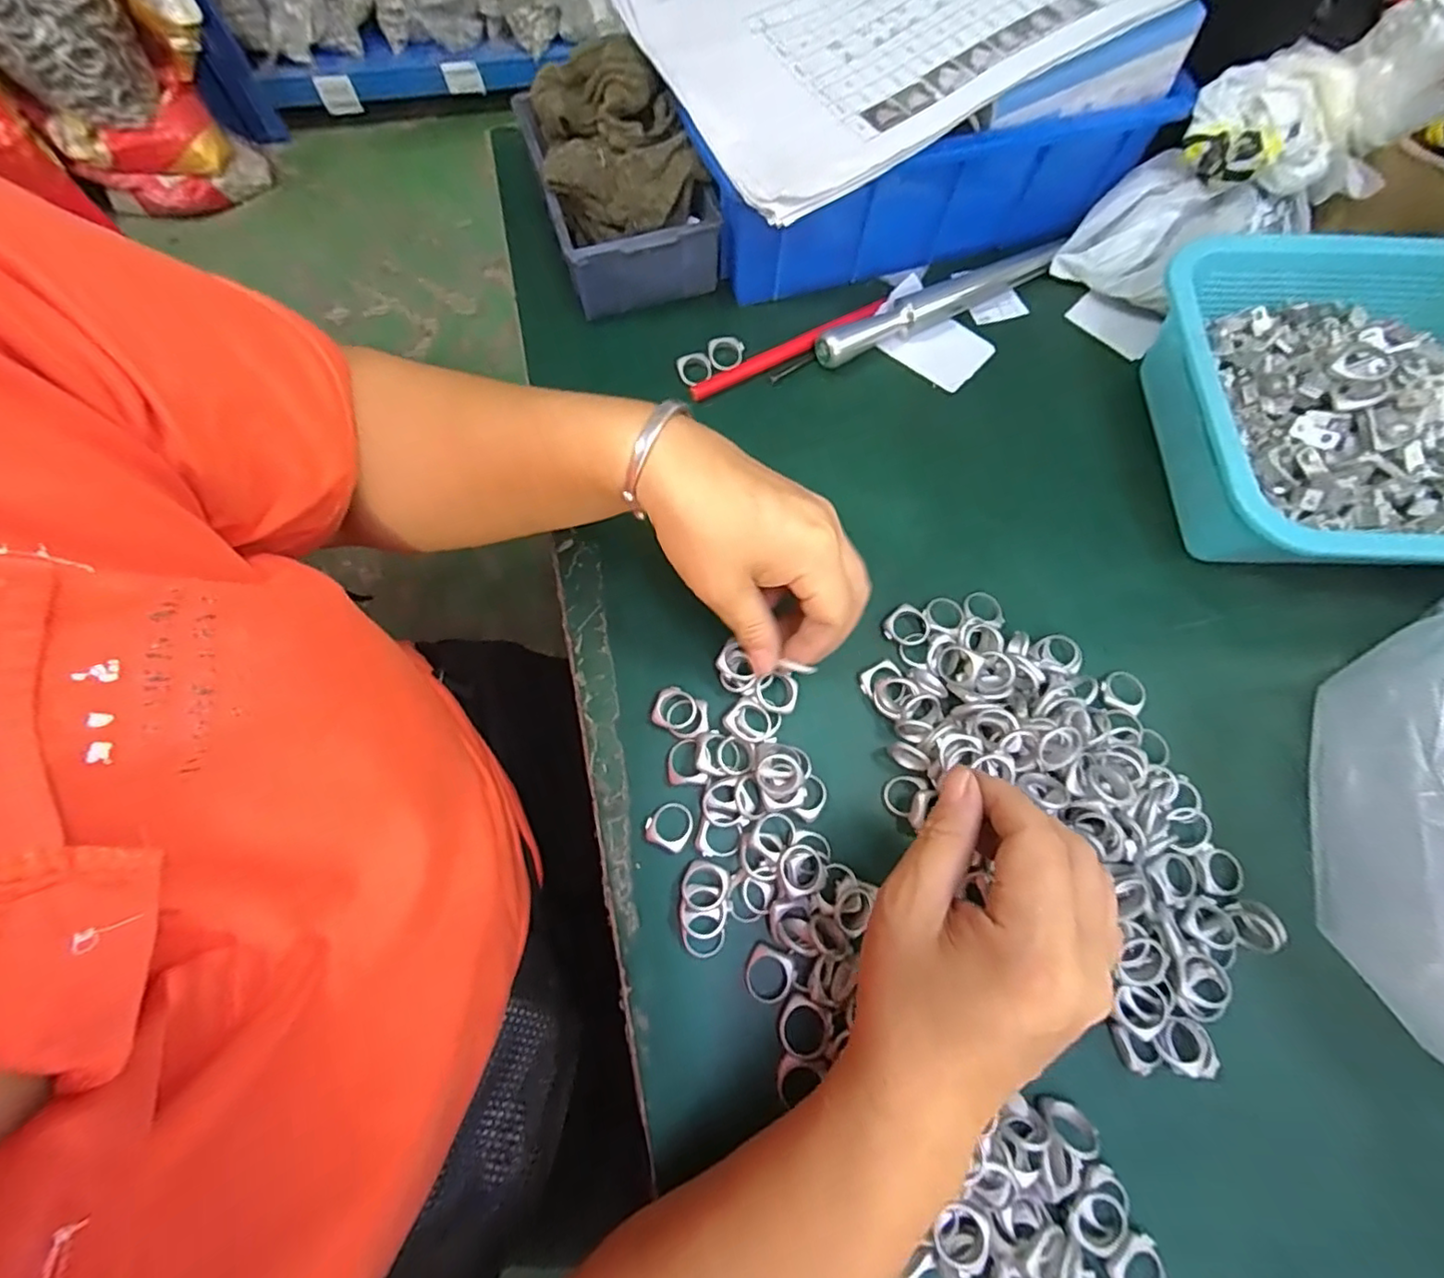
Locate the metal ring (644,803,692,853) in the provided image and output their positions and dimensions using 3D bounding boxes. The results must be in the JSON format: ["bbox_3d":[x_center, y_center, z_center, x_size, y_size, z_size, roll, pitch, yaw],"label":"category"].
[{"bbox_3d":[-0.025,0.089,0.291,0.021,0.005,0.022,0,70,-1],"label":"metal ring"}]

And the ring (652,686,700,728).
[{"bbox_3d":[-0.023,0.034,0.306,0.022,0.004,0.020,0,70,-1],"label":"ring"}]

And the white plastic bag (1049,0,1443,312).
[{"bbox_3d":[0.305,-0.274,0.362,0.188,0.079,0.092,-22,67,33],"label":"white plastic bag"}]

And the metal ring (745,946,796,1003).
[{"bbox_3d":[0.022,0.151,0.270,0.022,0.007,0.022,0,70,-1],"label":"metal ring"}]

